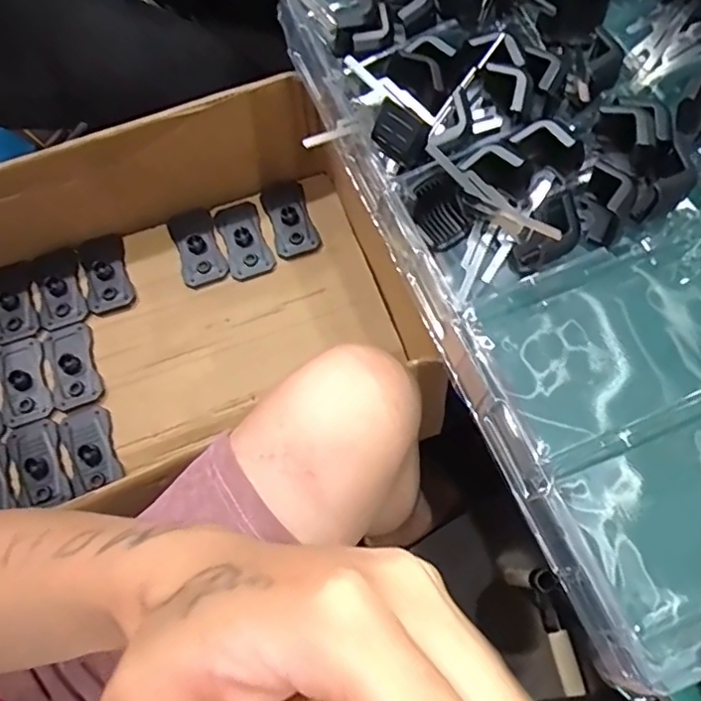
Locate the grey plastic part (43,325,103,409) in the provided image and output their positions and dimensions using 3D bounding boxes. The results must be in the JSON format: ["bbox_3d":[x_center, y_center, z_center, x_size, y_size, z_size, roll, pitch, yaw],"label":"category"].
[{"bbox_3d":[-0.348,0.018,0.730,0.058,0.011,0.105,-22,71,-6],"label":"grey plastic part"}]

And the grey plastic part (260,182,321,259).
[{"bbox_3d":[-0.084,-0.183,0.795,0.057,0.021,0.117,-18,71,-4],"label":"grey plastic part"}]

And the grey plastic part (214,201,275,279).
[{"bbox_3d":[-0.143,-0.151,0.788,0.058,0.011,0.110,-20,71,-5],"label":"grey plastic part"}]

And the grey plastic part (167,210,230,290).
[{"bbox_3d":[-0.205,-0.141,0.783,0.059,0.012,0.113,-21,71,-5],"label":"grey plastic part"}]

